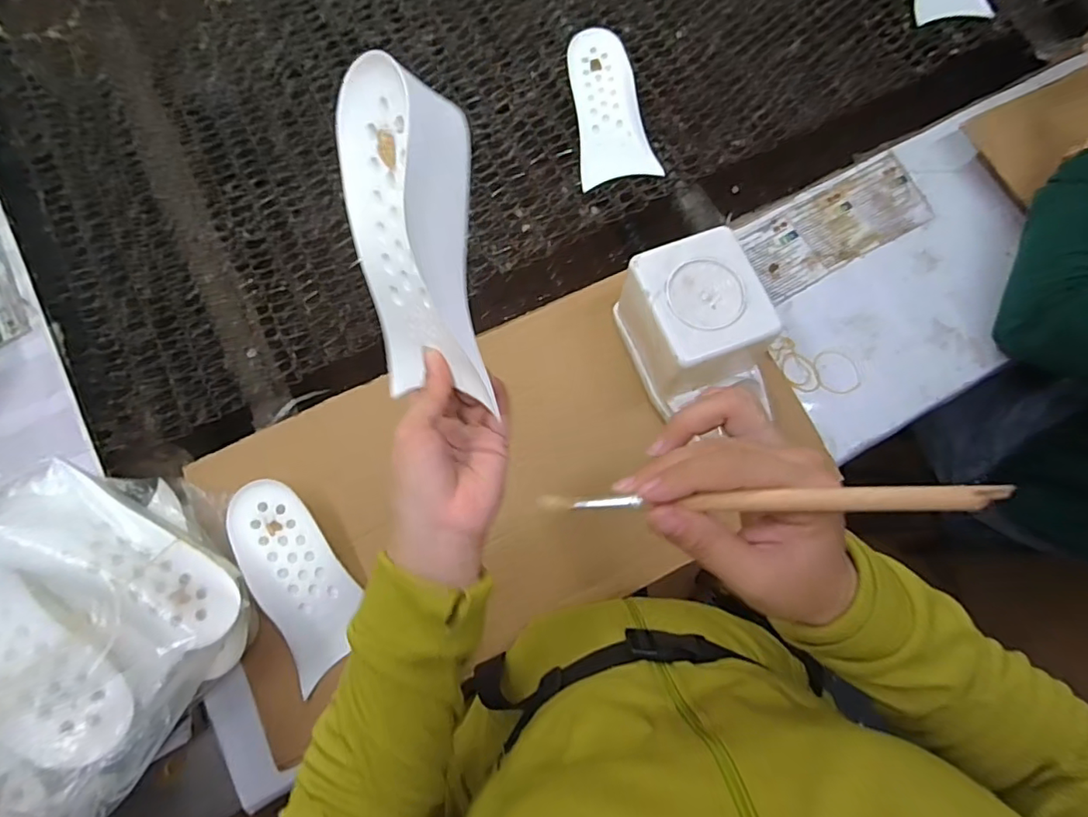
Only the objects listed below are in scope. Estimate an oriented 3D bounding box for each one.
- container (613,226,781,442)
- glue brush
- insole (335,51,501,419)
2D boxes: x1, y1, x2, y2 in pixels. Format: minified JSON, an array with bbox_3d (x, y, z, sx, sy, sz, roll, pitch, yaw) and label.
[{"bbox_3d":[0.137,-0.076,0.519,0.099,0.117,0.119,-20,75,-8],"label":"container"},{"bbox_3d":[0.079,0.038,0.224,0.173,0.007,0.009,-5,78,24],"label":"glue brush"},{"bbox_3d":[-0.074,-0.090,0.302,0.080,0.048,0.169,4,103,34],"label":"insole"}]

